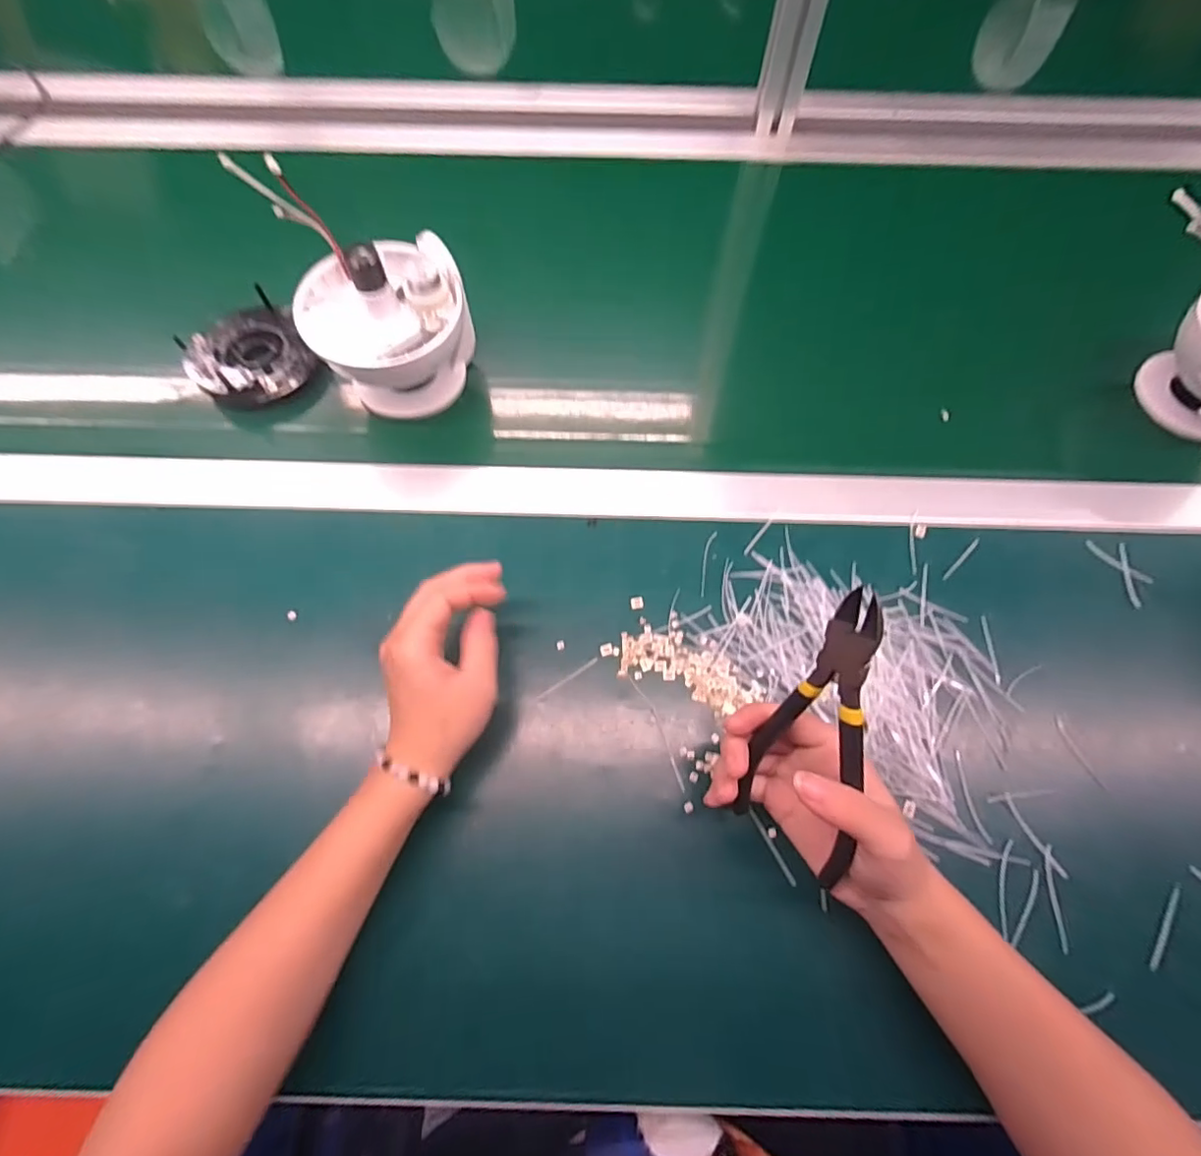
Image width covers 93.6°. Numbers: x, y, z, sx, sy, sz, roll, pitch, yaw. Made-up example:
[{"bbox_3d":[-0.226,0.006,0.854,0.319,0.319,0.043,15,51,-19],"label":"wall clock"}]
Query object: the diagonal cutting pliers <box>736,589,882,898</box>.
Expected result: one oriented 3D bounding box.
[{"bbox_3d":[0.103,0.077,0.260,0.008,0.150,0.059,-18,38,-36],"label":"diagonal cutting pliers"}]

